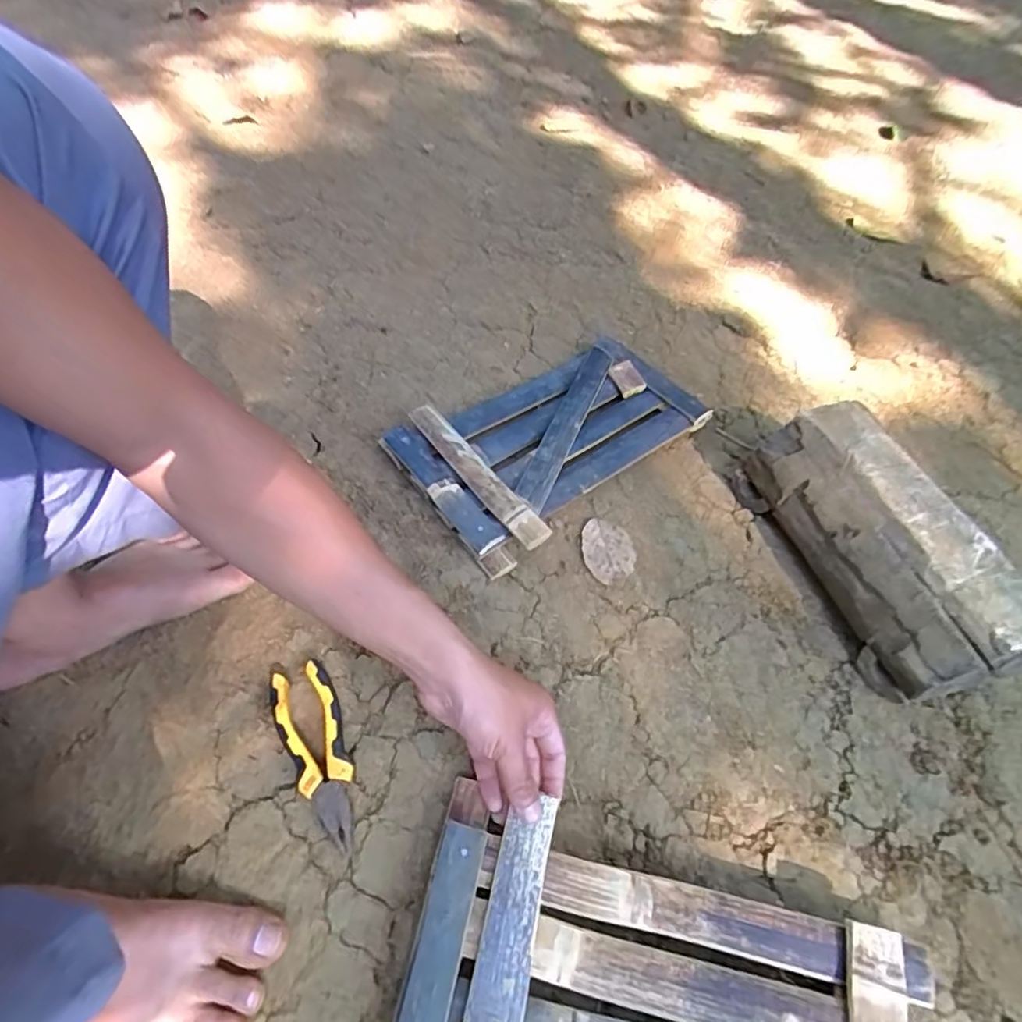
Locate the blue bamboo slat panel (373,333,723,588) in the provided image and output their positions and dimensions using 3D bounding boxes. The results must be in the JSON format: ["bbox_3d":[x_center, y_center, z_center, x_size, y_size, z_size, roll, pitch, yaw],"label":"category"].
[{"bbox_3d":[0.051,-0.091,0.697,0.350,0.043,0.225,-31,63,-23],"label":"blue bamboo slat panel"}]

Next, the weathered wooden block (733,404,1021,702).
[{"bbox_3d":[0.363,0.036,0.576,0.108,0.121,0.276,-14,57,-14],"label":"weathered wooden block"}]

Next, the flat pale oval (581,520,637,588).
[{"bbox_3d":[0.104,0.042,0.625,0.055,0.008,0.079,-6,56,-9],"label":"flat pale oval"}]

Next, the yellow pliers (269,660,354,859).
[{"bbox_3d":[-0.153,0.195,0.470,0.049,0.026,0.146,-24,60,-20],"label":"yellow pliers"}]

